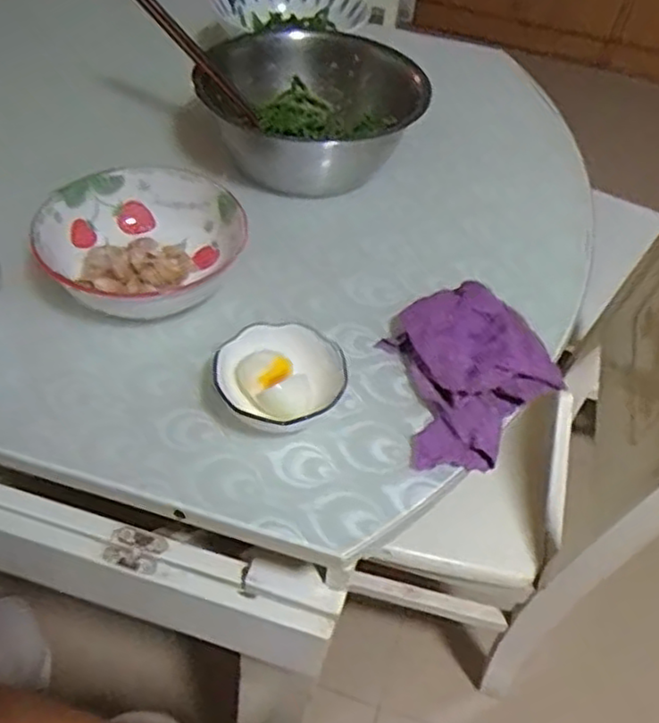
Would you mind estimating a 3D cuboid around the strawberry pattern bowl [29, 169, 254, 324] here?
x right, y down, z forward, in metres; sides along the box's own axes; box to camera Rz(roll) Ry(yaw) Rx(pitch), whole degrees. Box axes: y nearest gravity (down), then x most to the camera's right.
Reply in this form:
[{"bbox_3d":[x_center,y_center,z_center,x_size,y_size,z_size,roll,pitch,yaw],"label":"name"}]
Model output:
[{"bbox_3d":[-0.167,-0.102,0.642,0.176,0.056,0.160,-21,55,-22],"label":"strawberry pattern bowl"}]

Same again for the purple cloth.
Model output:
[{"bbox_3d":[0.124,0.000,0.603,0.142,0.033,0.183,-4,50,-10],"label":"purple cloth"}]

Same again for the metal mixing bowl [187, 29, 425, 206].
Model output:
[{"bbox_3d":[-0.023,-0.295,0.820,0.238,0.093,0.238,3,49,-4],"label":"metal mixing bowl"}]

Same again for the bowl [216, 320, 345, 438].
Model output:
[{"bbox_3d":[-0.039,0.012,0.562,0.101,0.041,0.099,8,49,1],"label":"bowl"}]

